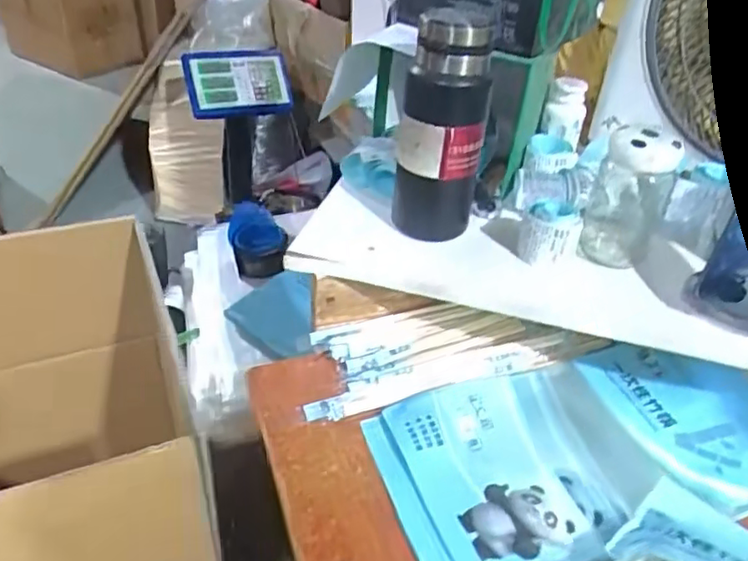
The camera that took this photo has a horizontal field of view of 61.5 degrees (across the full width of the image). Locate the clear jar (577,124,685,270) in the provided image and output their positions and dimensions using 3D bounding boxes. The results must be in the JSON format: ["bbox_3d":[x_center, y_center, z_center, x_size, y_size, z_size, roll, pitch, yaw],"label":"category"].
[{"bbox_3d":[0.250,-0.086,0.622,0.083,0.138,0.075,19,39,17],"label":"clear jar"}]

